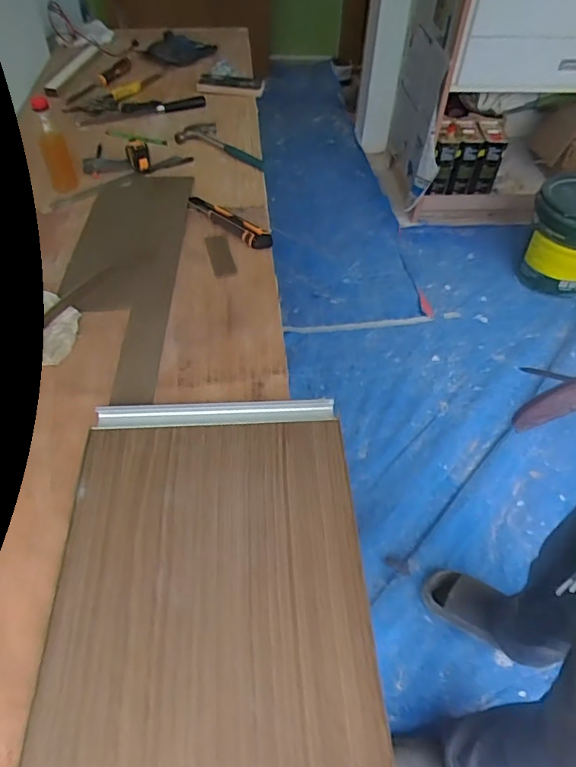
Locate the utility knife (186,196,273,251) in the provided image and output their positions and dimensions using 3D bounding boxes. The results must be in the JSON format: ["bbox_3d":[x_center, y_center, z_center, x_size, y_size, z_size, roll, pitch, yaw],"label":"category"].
[{"bbox_3d":[-0.117,-0.315,1.005,0.041,0.018,0.234,-35,59,-26],"label":"utility knife"}]

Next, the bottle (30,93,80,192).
[{"bbox_3d":[-0.468,-0.471,1.039,0.053,0.170,0.058,-20,51,-14],"label":"bottle"}]

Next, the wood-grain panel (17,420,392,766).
[{"bbox_3d":[-0.077,0.248,0.520,0.316,0.030,0.495,-4,49,-1],"label":"wood-grain panel"}]

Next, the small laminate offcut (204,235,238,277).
[{"bbox_3d":[-0.125,-0.237,0.954,0.041,0.008,0.120,-11,52,-10],"label":"small laminate offcut"}]

